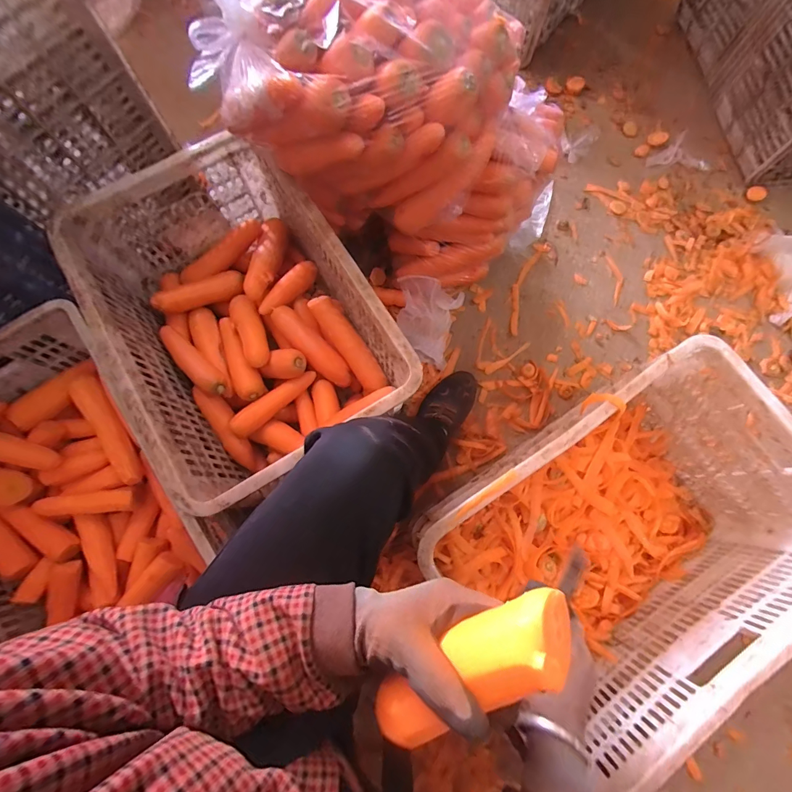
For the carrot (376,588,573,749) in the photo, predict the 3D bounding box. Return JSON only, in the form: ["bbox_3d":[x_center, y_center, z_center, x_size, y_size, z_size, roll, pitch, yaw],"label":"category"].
[{"bbox_3d":[0.044,0.199,0.271,0.046,0.035,0.186,44,114,8],"label":"carrot"}]

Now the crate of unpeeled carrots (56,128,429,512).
[{"bbox_3d":[-0.258,-0.135,0.648,0.360,0.210,0.559,-31,80,-8],"label":"crate of unpeeled carrots"}]

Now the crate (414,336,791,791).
[{"bbox_3d":[0.330,0.209,0.607,0.482,0.273,0.348,-33,80,-8],"label":"crate"}]

